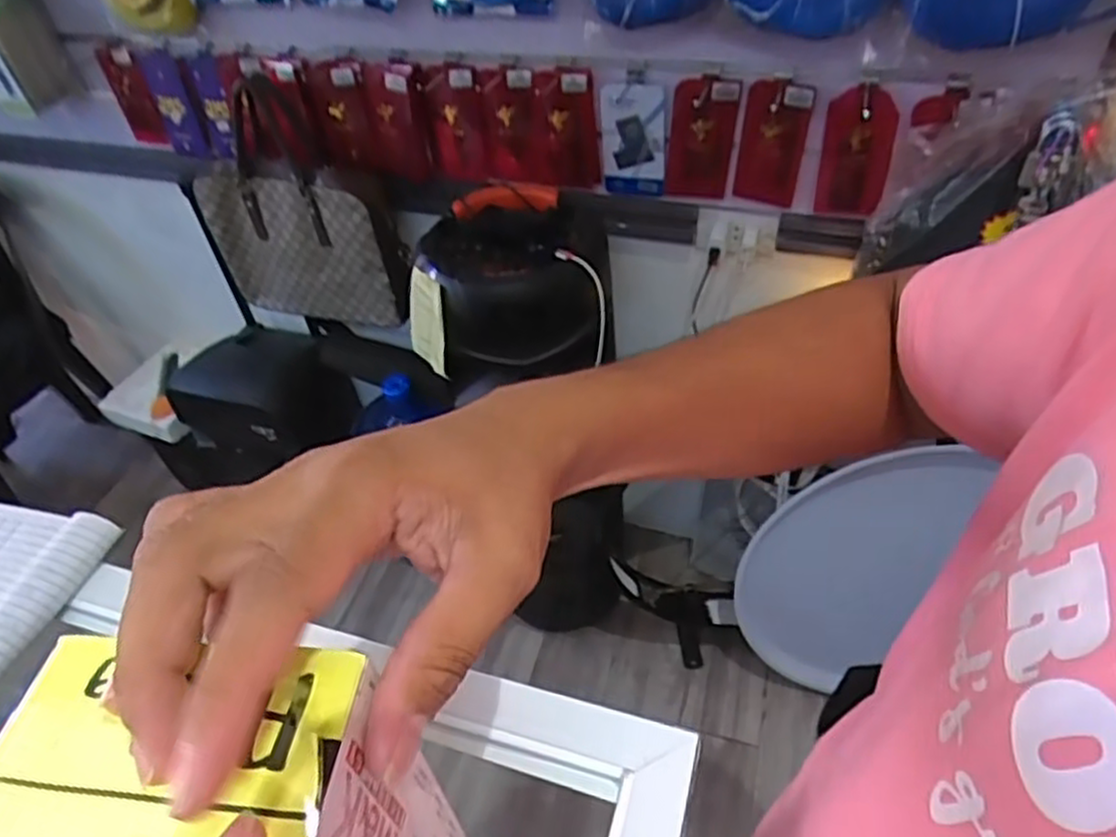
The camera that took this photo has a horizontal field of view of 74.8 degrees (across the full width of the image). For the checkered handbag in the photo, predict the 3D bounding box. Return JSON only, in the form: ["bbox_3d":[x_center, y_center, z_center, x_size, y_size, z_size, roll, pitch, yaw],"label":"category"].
[{"bbox_3d":[-0.402,-0.320,1.144,0.317,0.362,0.093,8,47,14],"label":"checkered handbag"}]

